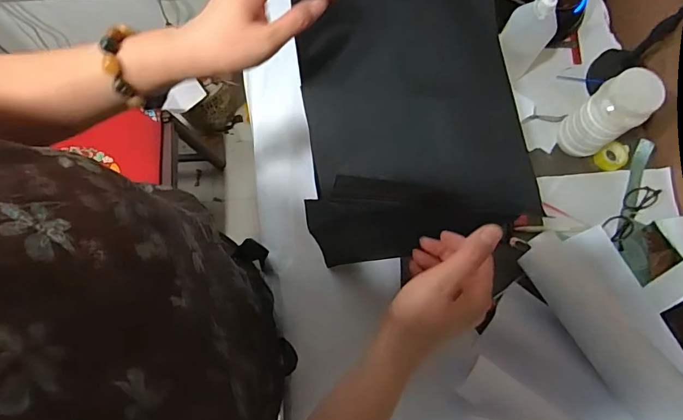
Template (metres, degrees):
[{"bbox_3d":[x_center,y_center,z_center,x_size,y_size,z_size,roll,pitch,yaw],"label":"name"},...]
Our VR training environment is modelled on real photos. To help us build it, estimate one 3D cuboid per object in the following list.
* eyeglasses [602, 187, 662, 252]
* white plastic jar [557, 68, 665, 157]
[{"bbox_3d":[0.495,0.008,0.747,0.046,0.022,0.129,40,78,8],"label":"eyeglasses"},{"bbox_3d":[0.428,-0.151,0.710,0.065,0.182,0.076,-37,80,-10],"label":"white plastic jar"}]

